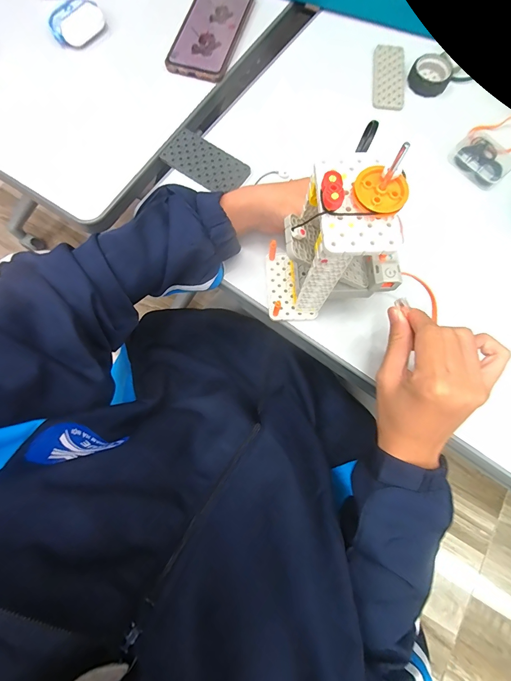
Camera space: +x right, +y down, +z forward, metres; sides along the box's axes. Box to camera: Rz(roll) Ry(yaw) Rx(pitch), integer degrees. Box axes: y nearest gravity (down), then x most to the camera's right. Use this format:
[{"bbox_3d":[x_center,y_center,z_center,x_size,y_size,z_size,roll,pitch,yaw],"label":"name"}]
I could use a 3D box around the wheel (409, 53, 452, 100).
[{"bbox_3d":[0.218,-0.328,0.408,0.048,0.022,0.038,30,76,6],"label":"wheel"}]

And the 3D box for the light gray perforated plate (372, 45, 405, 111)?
[{"bbox_3d":[0.170,-0.334,0.417,0.039,0.011,0.094,5,75,-1],"label":"light gray perforated plate"}]

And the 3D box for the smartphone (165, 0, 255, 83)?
[{"bbox_3d":[-0.056,-0.404,0.426,0.073,0.010,0.160,18,75,3],"label":"smartphone"}]

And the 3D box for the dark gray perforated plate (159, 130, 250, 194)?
[{"bbox_3d":[-0.059,-0.207,0.385,0.098,0.005,0.052,34,76,7],"label":"dark gray perforated plate"}]

